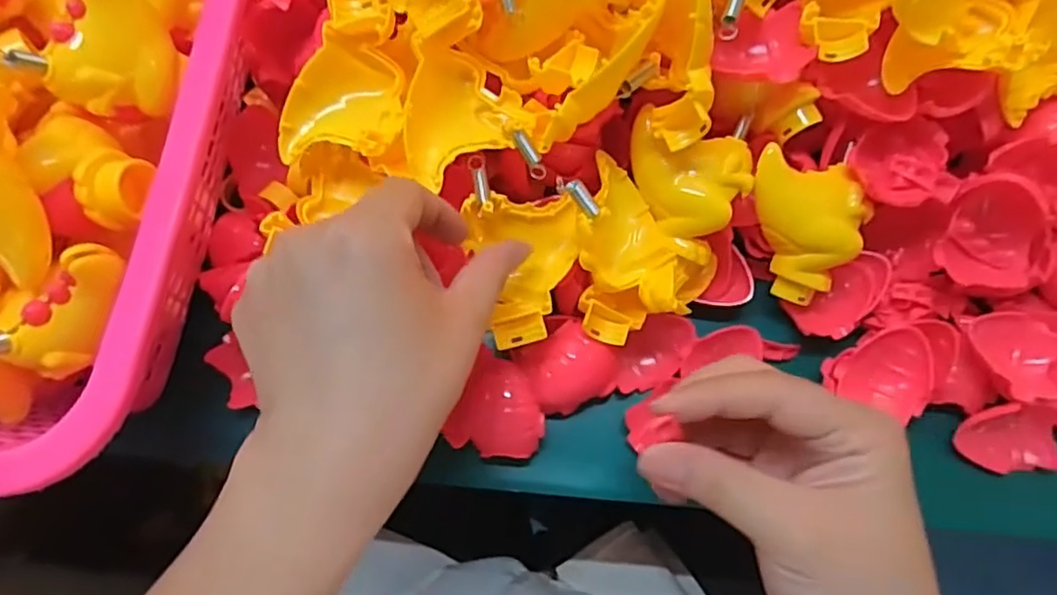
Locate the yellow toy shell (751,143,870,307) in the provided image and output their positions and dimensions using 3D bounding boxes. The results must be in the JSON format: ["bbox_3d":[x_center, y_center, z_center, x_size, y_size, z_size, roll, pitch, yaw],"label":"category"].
[{"bbox_3d":[0.131,-0.037,0.297,0.045,0.023,0.073,-18,102,15],"label":"yellow toy shell"}]

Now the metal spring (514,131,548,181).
[{"bbox_3d":[0.001,-0.060,0.269,0.007,0.004,0.023,-36,120,-9],"label":"metal spring"}]

